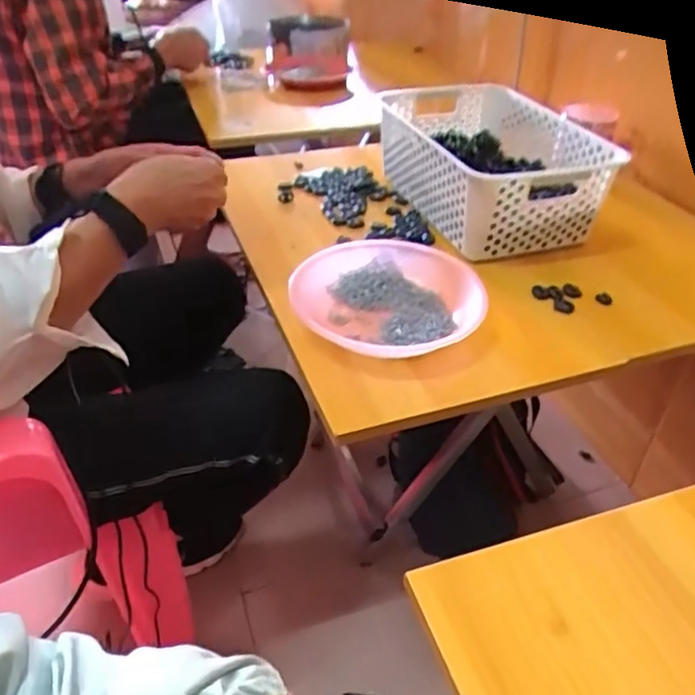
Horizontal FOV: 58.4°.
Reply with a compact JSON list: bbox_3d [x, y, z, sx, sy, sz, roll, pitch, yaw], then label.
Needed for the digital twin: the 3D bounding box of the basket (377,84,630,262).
[{"bbox_3d":[0.167,-0.237,0.798,0.203,0.108,0.304,-14,42,-17],"label":"basket"}]

